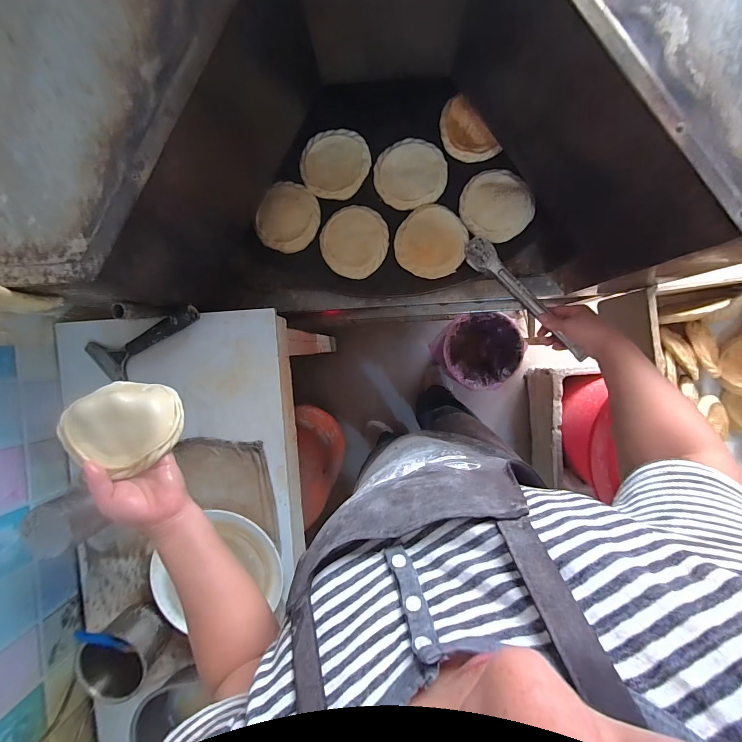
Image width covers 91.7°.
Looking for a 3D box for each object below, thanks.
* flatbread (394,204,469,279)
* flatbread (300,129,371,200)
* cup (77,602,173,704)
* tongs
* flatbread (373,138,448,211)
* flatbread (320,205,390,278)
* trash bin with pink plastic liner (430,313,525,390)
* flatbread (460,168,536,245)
[{"bbox_3d":[0.113,-0.245,0.677,0.129,0.033,0.126,0,93,3],"label":"flatbread"},{"bbox_3d":[-0.069,-0.398,0.694,0.129,0.012,0.124,7,94,3],"label":"flatbread"},{"bbox_3d":[-0.405,0.457,0.587,0.108,0.085,0.101,0,92,4],"label":"cup"},{"bbox_3d":[0.255,-0.129,0.613,0.038,0.032,0.271,-36,67,4],"label":"tongs"},{"bbox_3d":[0.075,-0.374,0.685,0.132,0.014,0.122,0,93,3],"label":"flatbread"},{"bbox_3d":[-0.032,-0.249,0.692,0.126,0.022,0.132,0,93,3],"label":"flatbread"},{"bbox_3d":[0.346,-0.072,1.201,0.233,0.245,0.238,0,93,3],"label":"trash bin with pink plastic liner"},{"bbox_3d":[0.232,-0.309,0.669,0.120,0.028,0.134,-24,92,4],"label":"flatbread"}]

